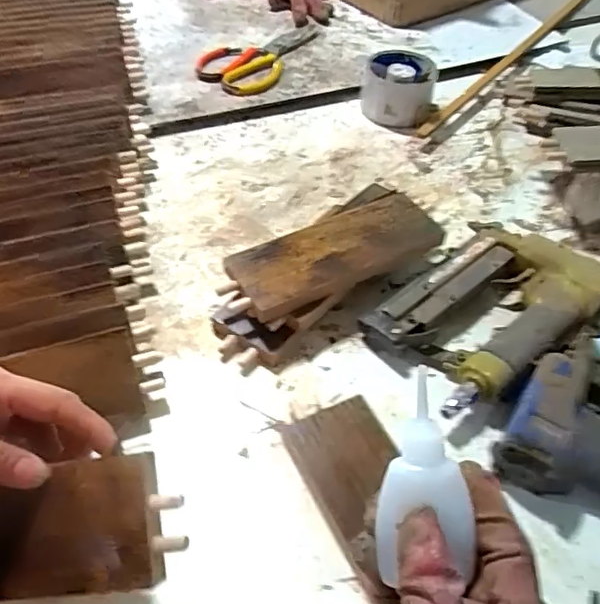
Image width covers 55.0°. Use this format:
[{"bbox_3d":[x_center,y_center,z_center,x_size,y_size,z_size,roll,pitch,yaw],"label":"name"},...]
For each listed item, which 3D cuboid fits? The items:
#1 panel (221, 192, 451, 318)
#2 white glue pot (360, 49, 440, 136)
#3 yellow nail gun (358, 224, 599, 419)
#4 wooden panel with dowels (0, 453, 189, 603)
[{"bbox_3d":[0.028,-0.040,0.480,0.190,0.015,0.071,-24,54,-21],"label":"panel"},{"bbox_3d":[0.116,-0.254,0.682,0.075,0.056,0.081,1,49,-1],"label":"white glue pot"},{"bbox_3d":[0.154,0.002,0.475,0.187,0.040,0.118,-31,57,-26],"label":"yellow nail gun"},{"bbox_3d":[-0.155,0.120,0.294,0.190,0.014,0.063,-9,84,9],"label":"wooden panel with dowels"}]

